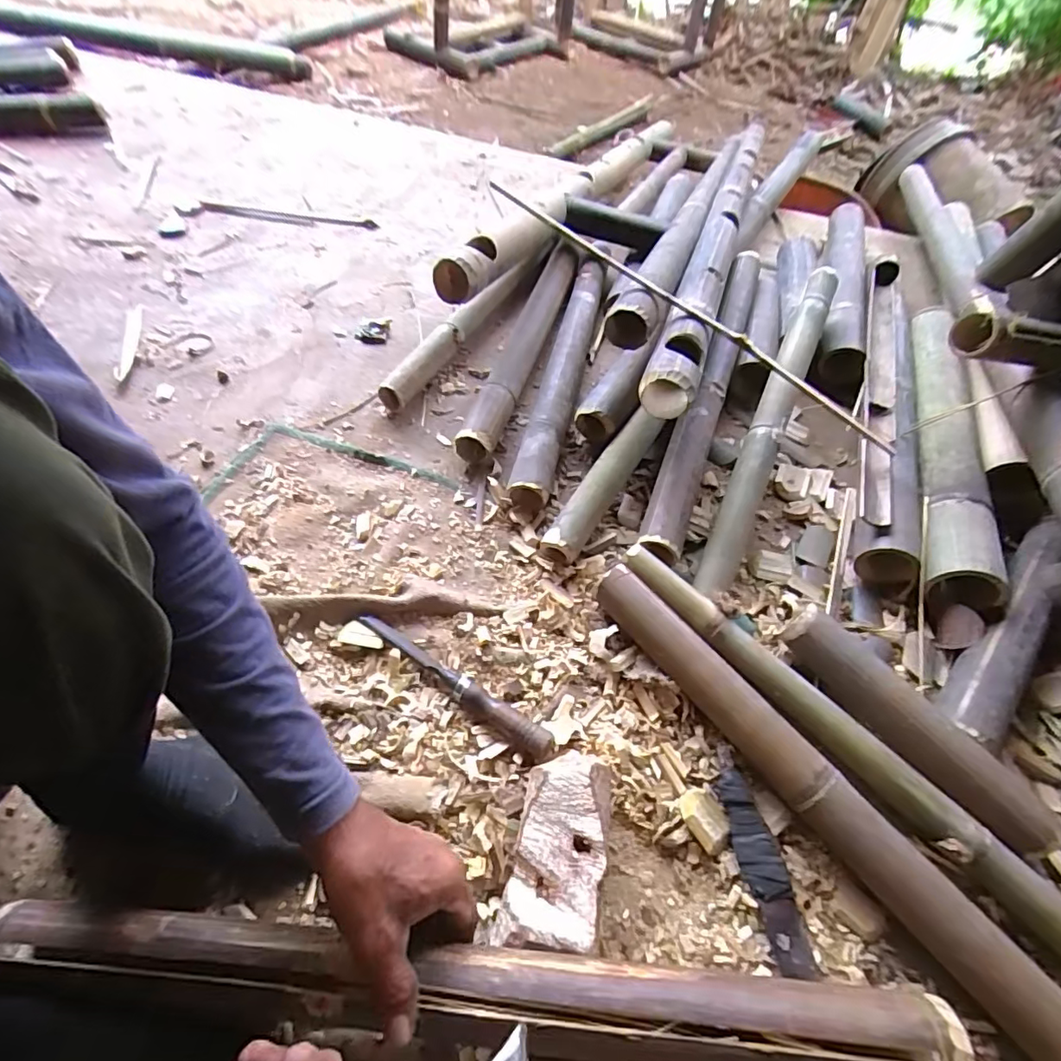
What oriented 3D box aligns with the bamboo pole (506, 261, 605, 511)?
[{"bbox_3d":[0.052,-0.248,0.829,0.056,0.062,0.559,12,54,3],"label":"bamboo pole"}]

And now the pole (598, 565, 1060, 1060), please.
[{"bbox_3d":[0.292,0.277,0.464,0.052,0.067,0.657,-32,63,-25],"label":"pole"}]

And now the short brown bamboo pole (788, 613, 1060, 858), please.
[{"bbox_3d":[0.371,0.184,0.520,0.059,0.049,0.265,-30,62,-24],"label":"short brown bamboo pole"}]

